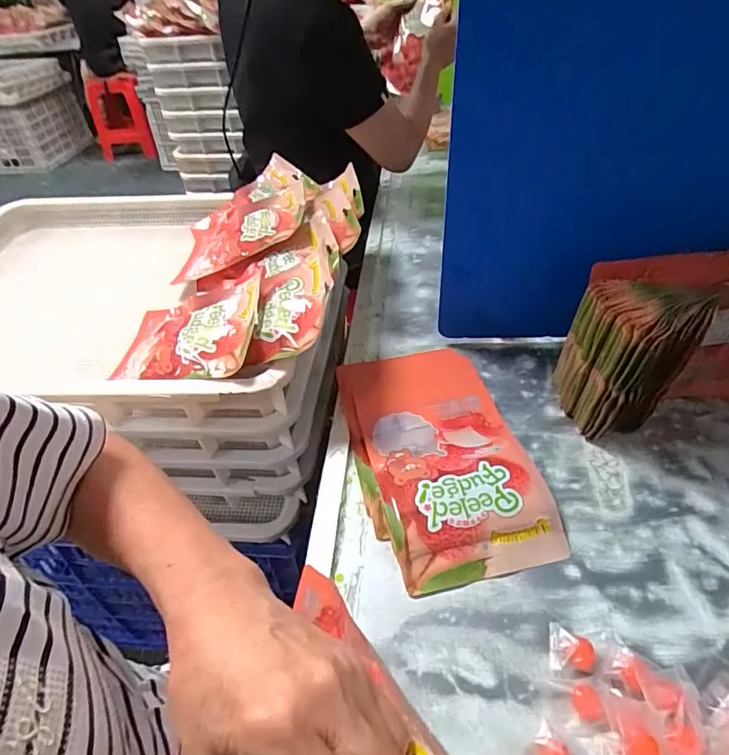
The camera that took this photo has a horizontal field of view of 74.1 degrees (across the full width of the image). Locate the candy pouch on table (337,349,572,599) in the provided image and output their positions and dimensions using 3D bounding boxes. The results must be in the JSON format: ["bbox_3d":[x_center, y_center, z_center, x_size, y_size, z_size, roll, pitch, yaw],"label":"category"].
[{"bbox_3d":[0.080,0.071,0.526,0.159,0.027,0.295,-13,43,-9],"label":"candy pouch on table"}]

